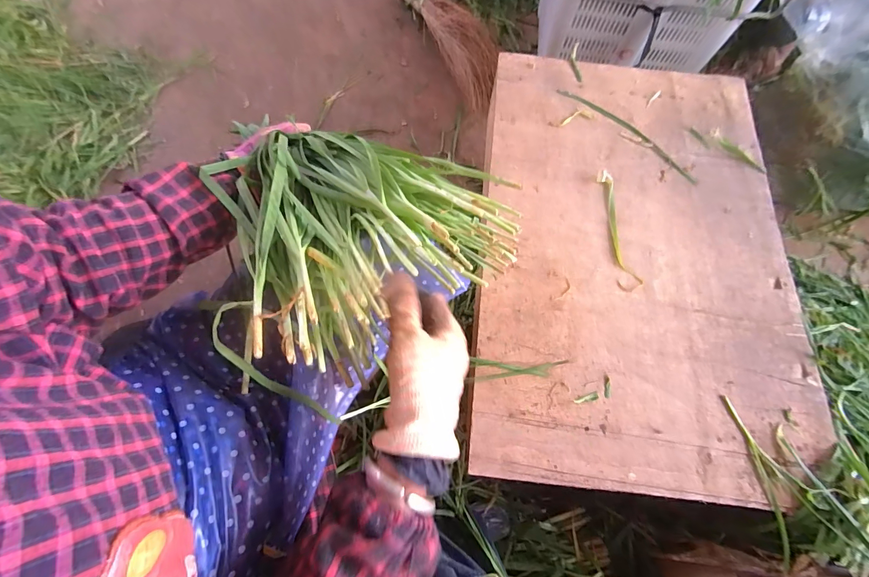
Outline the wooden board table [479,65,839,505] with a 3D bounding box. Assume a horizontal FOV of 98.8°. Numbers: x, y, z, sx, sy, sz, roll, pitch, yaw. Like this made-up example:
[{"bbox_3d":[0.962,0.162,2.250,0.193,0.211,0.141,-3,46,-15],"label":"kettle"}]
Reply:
[{"bbox_3d":[0.305,-0.082,0.568,0.447,0.015,0.702,8,69,0],"label":"wooden board table"}]

